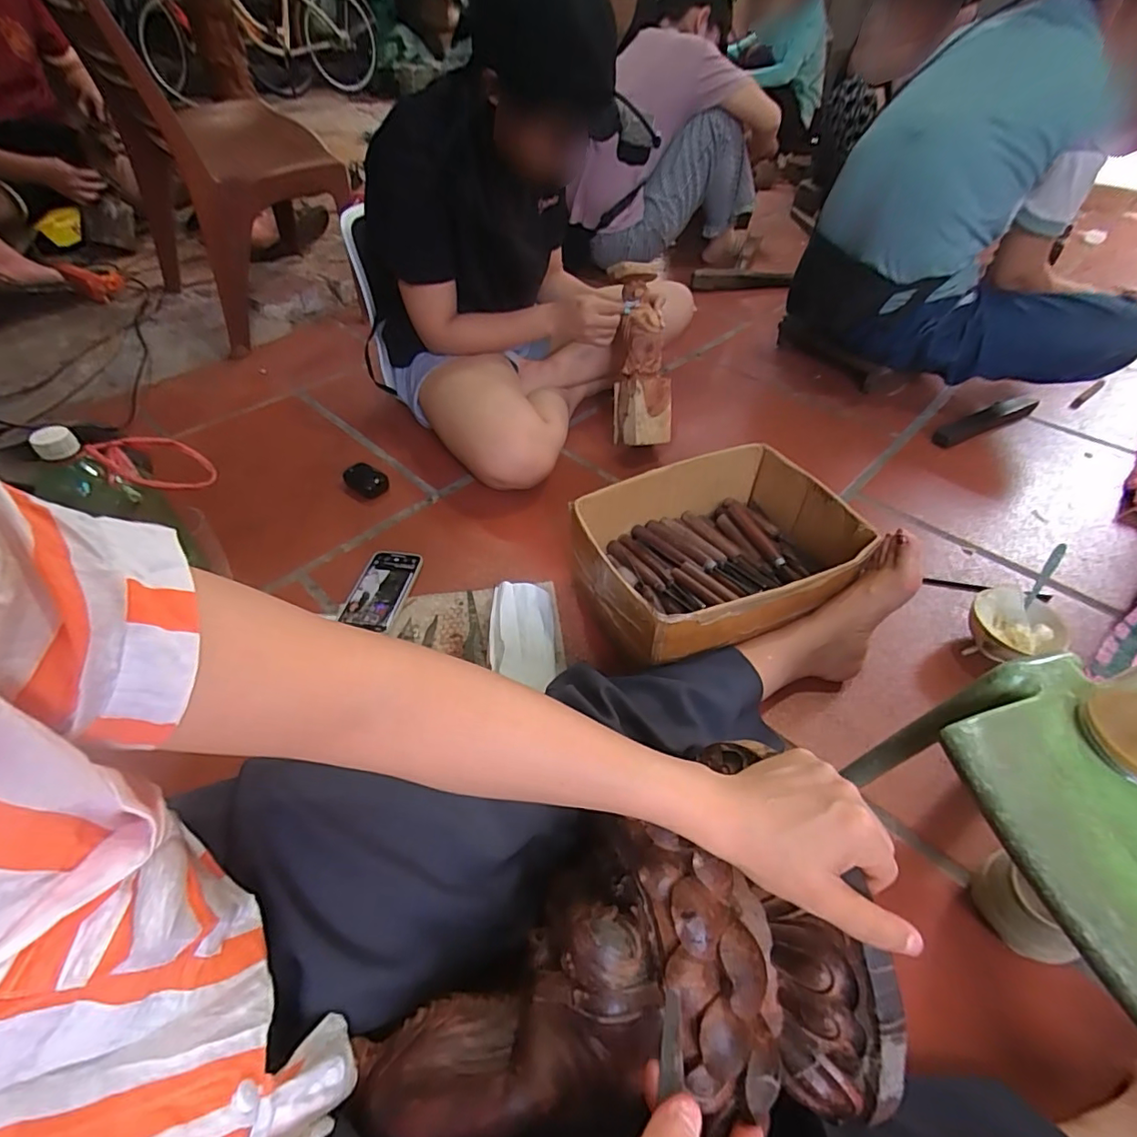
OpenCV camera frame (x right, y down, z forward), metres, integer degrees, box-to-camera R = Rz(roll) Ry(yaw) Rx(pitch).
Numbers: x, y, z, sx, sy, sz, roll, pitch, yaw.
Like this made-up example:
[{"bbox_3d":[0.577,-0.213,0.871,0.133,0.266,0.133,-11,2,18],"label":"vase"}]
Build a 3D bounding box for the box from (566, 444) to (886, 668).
[{"bbox_3d":[0.193,-0.003,0.744,0.330,0.161,0.255,-19,50,-17],"label":"box"}]

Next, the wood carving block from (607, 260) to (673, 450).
[{"bbox_3d":[0.132,-0.381,0.975,0.101,0.306,0.069,-2,14,2],"label":"wood carving block"}]

